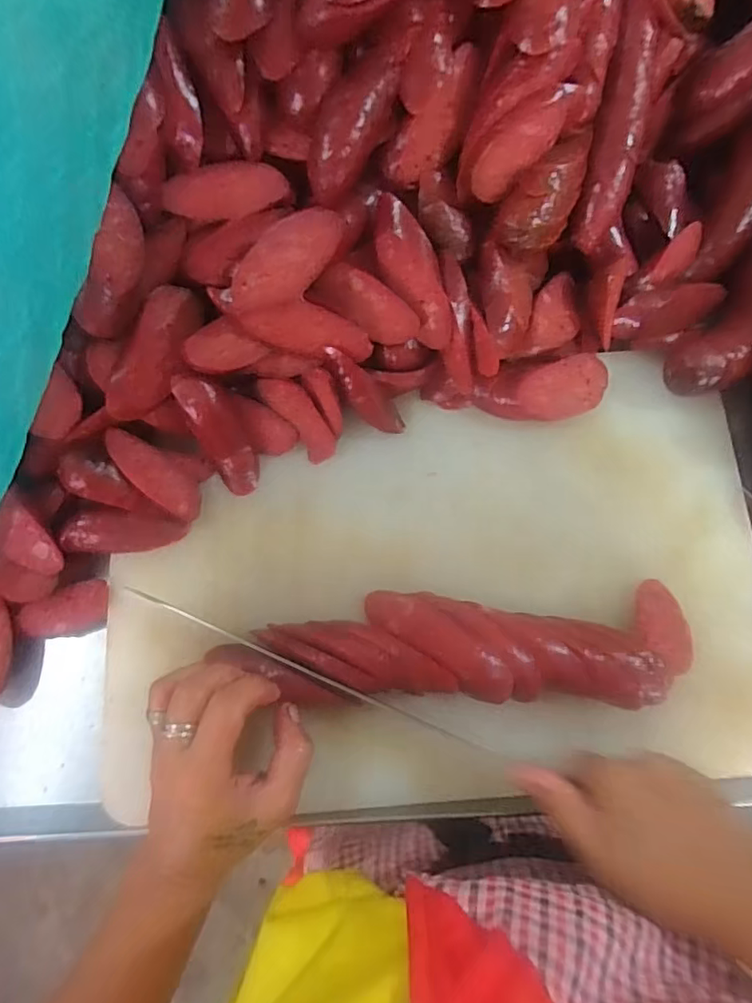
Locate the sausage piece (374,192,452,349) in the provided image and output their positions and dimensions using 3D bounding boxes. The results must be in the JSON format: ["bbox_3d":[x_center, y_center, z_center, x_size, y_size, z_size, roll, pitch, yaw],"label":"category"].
[{"bbox_3d":[0.023,-0.143,0.351,0.029,0.020,0.095,-26,100,-6],"label":"sausage piece"}]

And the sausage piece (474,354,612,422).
[{"bbox_3d":[0.123,-0.078,0.400,0.096,0.026,0.040,-14,79,-3],"label":"sausage piece"}]

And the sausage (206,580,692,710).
[{"bbox_3d":[0.056,0.090,0.344,0.281,0.031,0.066,0,79,-3],"label":"sausage"}]

